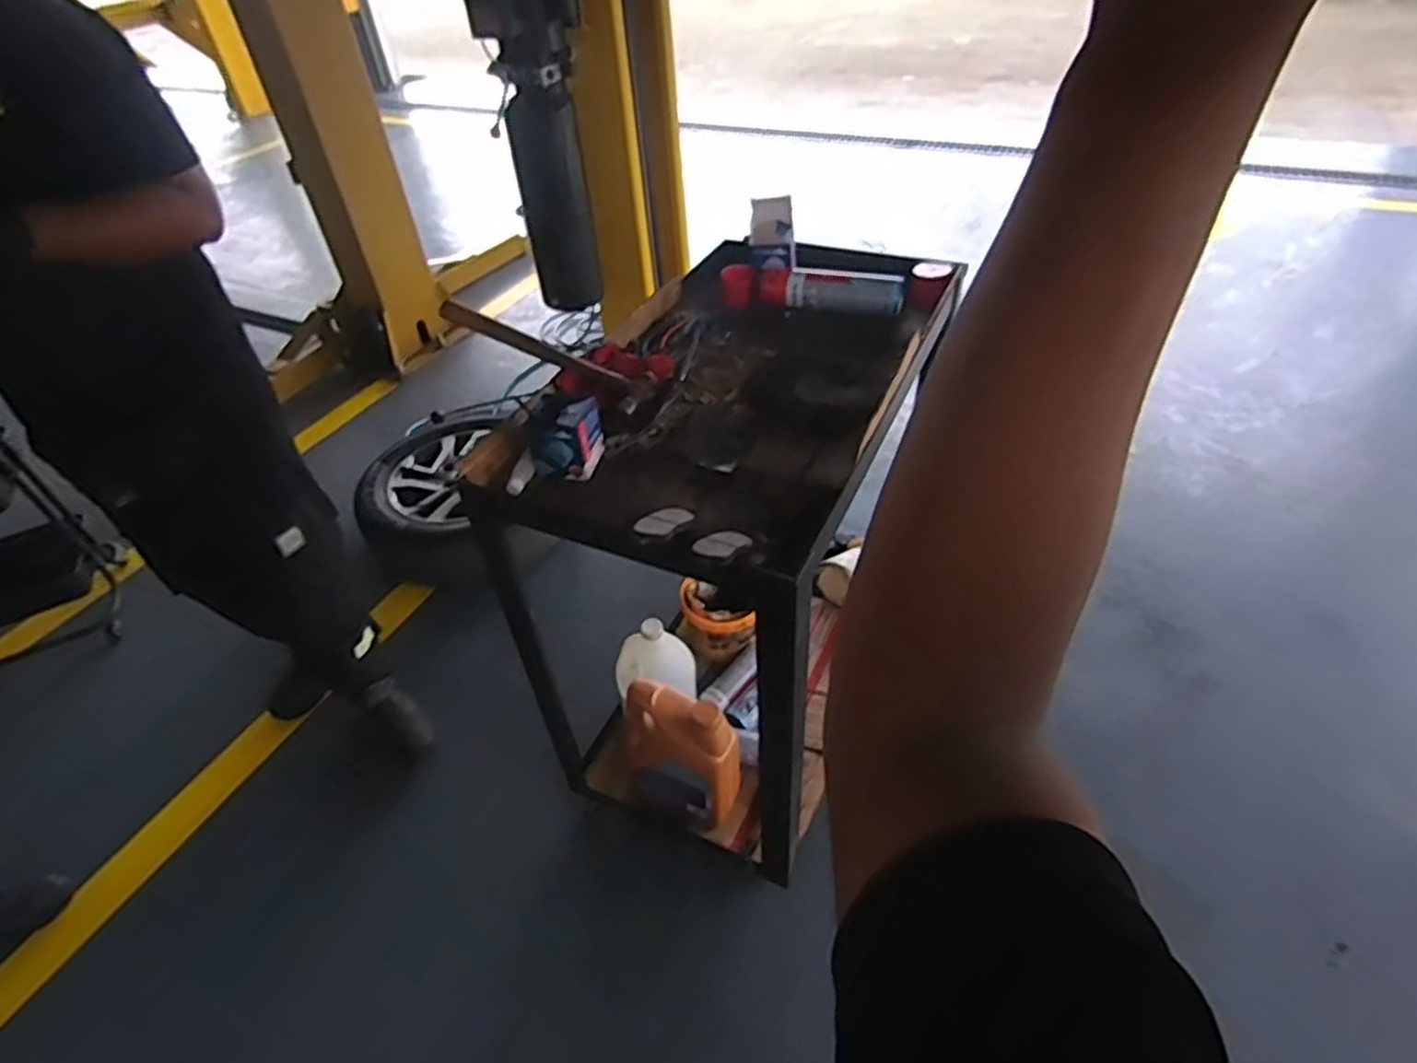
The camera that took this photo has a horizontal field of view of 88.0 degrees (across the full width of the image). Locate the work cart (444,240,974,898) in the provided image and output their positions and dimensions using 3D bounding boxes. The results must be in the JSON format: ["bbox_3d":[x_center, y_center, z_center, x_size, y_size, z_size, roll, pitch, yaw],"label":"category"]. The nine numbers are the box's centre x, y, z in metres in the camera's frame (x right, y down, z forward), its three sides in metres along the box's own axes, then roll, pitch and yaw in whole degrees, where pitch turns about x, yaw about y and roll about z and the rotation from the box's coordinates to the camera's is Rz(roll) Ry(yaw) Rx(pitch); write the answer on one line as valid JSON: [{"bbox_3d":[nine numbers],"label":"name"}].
[{"bbox_3d":[0.056,0.028,1.307,0.462,0.780,0.749,14,46,20],"label":"work cart"}]

